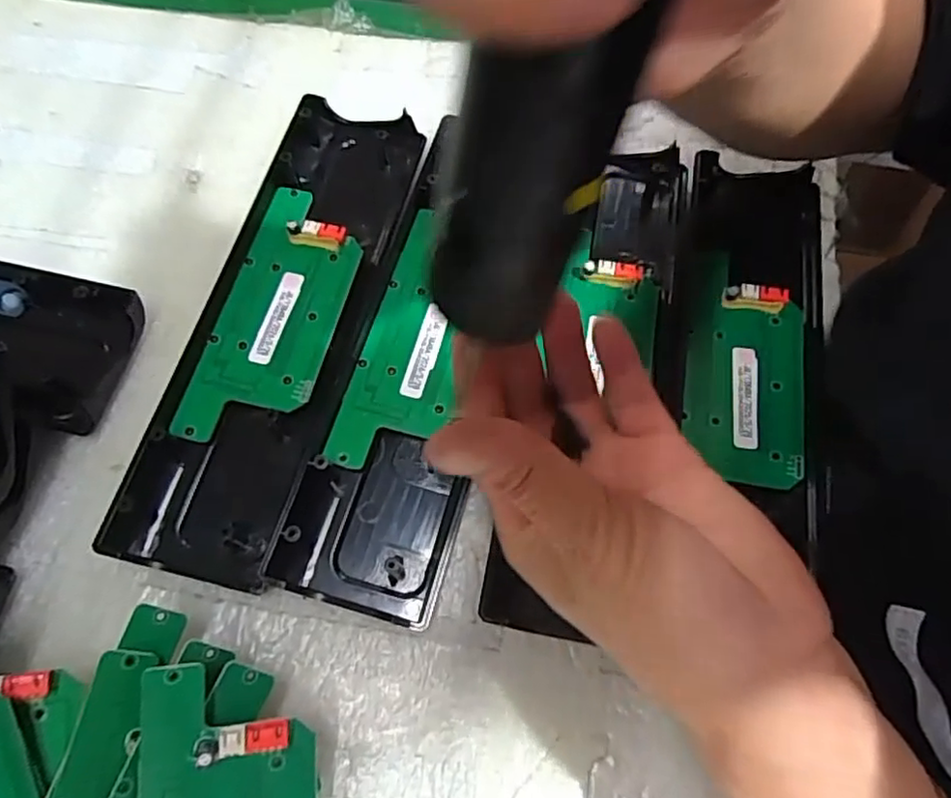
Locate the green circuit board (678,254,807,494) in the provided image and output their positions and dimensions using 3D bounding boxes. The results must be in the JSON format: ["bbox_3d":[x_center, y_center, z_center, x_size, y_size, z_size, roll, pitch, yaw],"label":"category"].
[{"bbox_3d":[0.124,-0.016,0.288,0.052,0.008,0.109,10,68,4],"label":"green circuit board"}]

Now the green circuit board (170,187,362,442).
[{"bbox_3d":[-0.093,-0.041,0.298,0.053,0.011,0.131,12,68,5],"label":"green circuit board"}]

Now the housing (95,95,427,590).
[{"bbox_3d":[-0.092,-0.043,0.301,0.080,0.015,0.246,13,68,6],"label":"housing"}]

